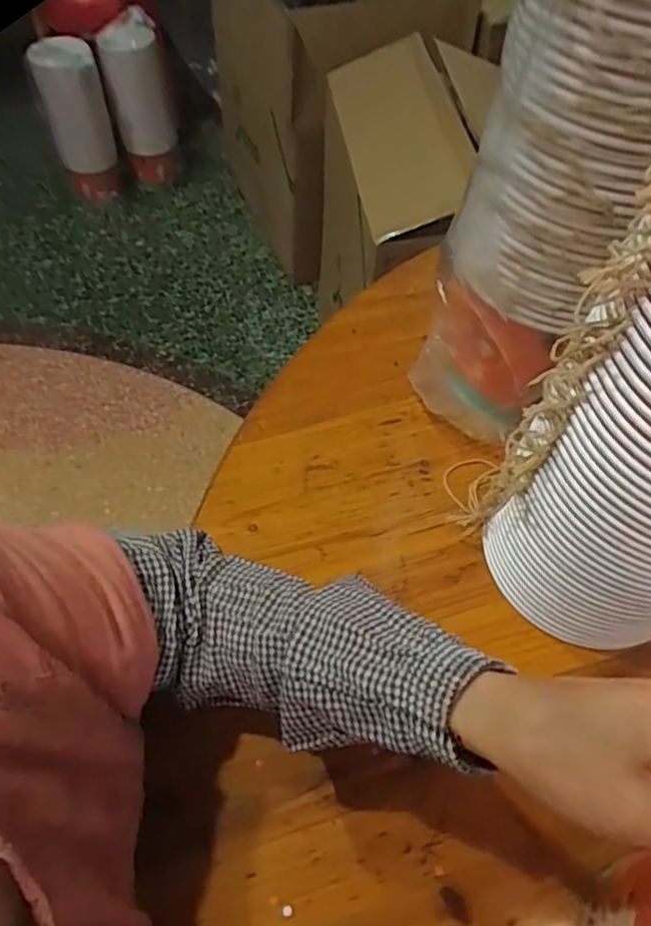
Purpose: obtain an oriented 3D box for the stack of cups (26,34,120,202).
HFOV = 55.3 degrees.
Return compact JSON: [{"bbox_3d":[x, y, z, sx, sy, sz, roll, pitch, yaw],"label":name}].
[{"bbox_3d":[-0.579,-0.812,1.482,0.151,0.539,0.115,-18,87,-14],"label":"stack of cups"}]

